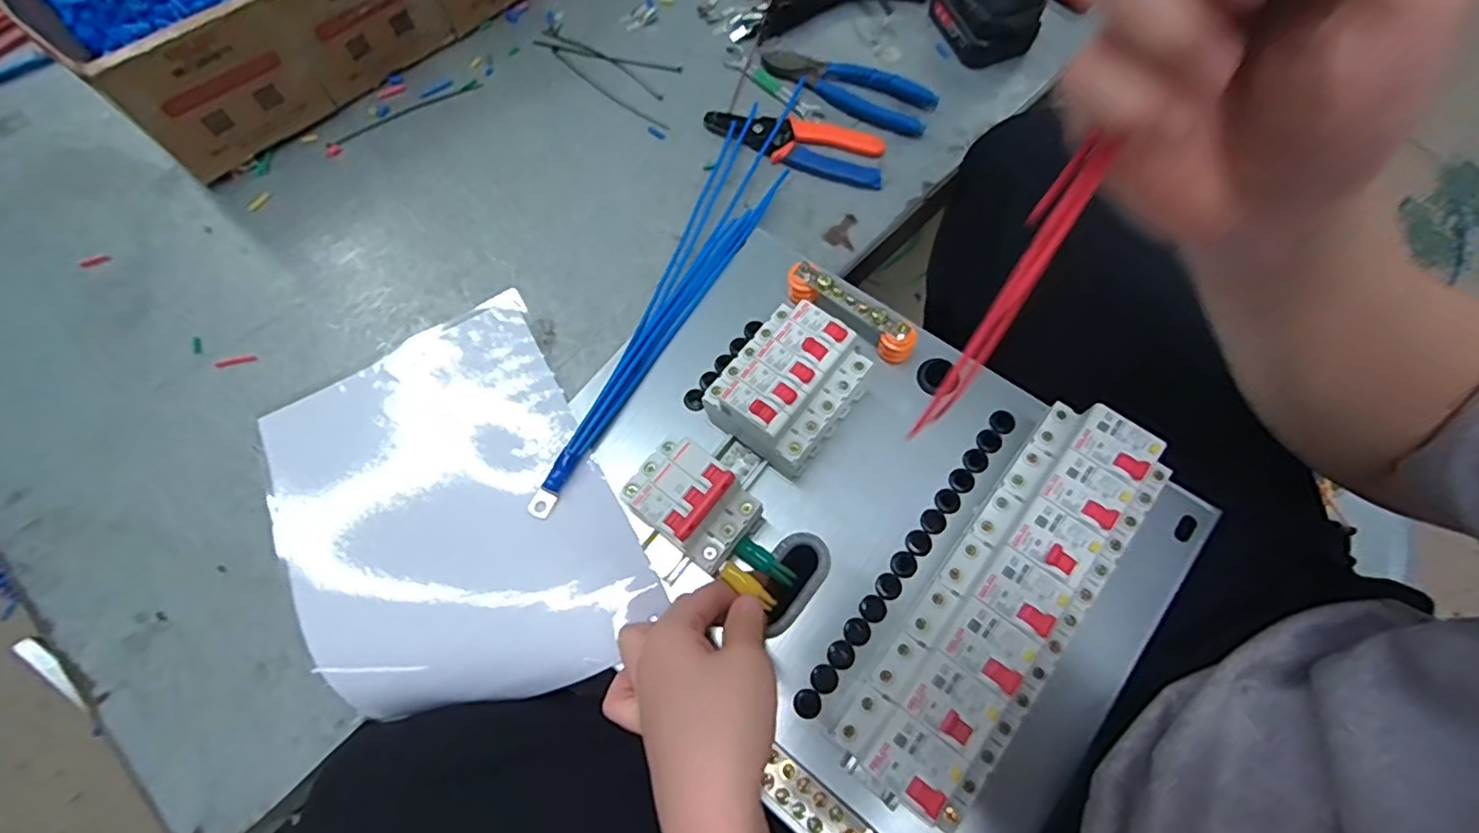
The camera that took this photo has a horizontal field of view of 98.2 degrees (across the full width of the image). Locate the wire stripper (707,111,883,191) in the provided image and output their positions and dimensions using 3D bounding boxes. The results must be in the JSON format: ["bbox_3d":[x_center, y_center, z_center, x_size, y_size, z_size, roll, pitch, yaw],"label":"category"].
[{"bbox_3d":[0.048,-0.243,0.575,0.163,0.010,0.056,12,70,4],"label":"wire stripper"}]

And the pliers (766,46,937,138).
[{"bbox_3d":[0.102,-0.309,0.593,0.161,0.013,0.053,31,72,11],"label":"pliers"}]

